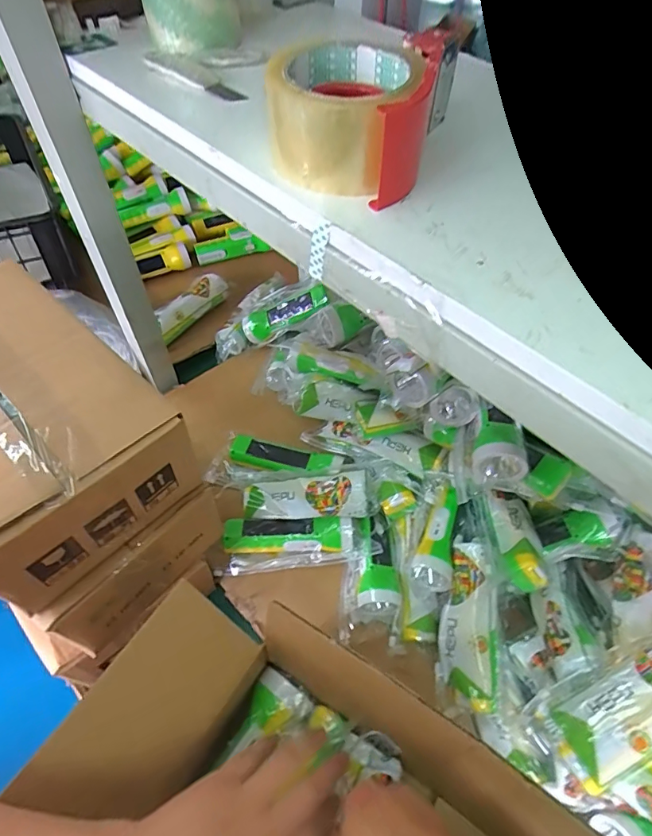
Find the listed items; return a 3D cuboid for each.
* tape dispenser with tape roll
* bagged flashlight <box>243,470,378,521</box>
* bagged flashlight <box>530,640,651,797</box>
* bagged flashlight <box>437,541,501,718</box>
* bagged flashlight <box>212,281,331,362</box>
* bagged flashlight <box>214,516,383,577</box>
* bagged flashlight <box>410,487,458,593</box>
[{"bbox_3d":[0.026,-0.213,0.313,0.097,0.067,0.144,18,55,10],"label":"tape dispenser with tape roll"},{"bbox_3d":[-0.024,0.109,0.624,0.175,0.035,0.057,-6,53,11],"label":"bagged flashlight"},{"bbox_3d":[0.271,0.258,0.414,0.157,0.044,0.073,-37,60,8],"label":"bagged flashlight"},{"bbox_3d":[0.160,0.229,0.518,0.058,0.061,0.172,7,79,2],"label":"bagged flashlight"},{"bbox_3d":[-0.097,-0.167,0.803,0.233,0.046,0.117,-22,50,26],"label":"bagged flashlight"},{"bbox_3d":[-0.039,0.159,0.610,0.197,0.049,0.062,-3,55,-5],"label":"bagged flashlight"},{"bbox_3d":[0.140,0.153,0.576,0.050,0.051,0.123,22,56,12],"label":"bagged flashlight"}]

